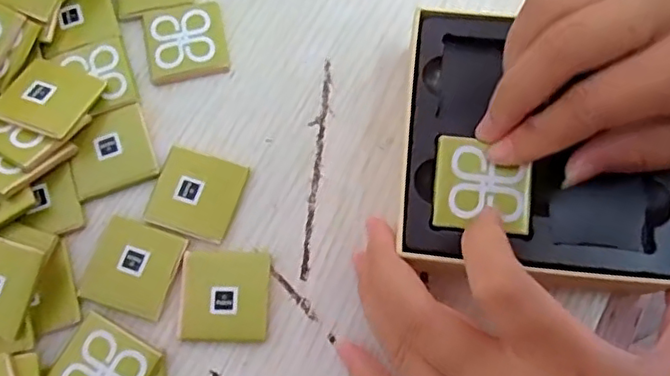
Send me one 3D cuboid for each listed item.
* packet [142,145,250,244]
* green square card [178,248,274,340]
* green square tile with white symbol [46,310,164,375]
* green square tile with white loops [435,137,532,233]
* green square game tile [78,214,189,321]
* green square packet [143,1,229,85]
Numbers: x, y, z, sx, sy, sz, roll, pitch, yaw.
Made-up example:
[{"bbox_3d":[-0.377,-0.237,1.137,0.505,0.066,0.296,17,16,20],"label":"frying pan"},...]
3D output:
[{"bbox_3d":[-0.060,0.002,0.259,0.037,0.004,0.035,17,75,6],"label":"packet"},{"bbox_3d":[-0.046,0.044,0.247,0.036,0.004,0.037,1,74,1],"label":"green square card"},{"bbox_3d":[-0.092,0.072,0.236,0.036,0.008,0.035,28,76,8],"label":"green square tile with white symbol"},{"bbox_3d":[0.056,-0.002,0.227,0.035,0.005,0.035,7,74,0],"label":"green square tile with white loops"},{"bbox_3d":[-0.085,0.033,0.251,0.037,0.004,0.036,18,75,6],"label":"green square game tile"},{"bbox_3d":[-0.070,-0.069,0.279,0.036,0.004,0.037,-12,74,-3],"label":"green square packet"}]

